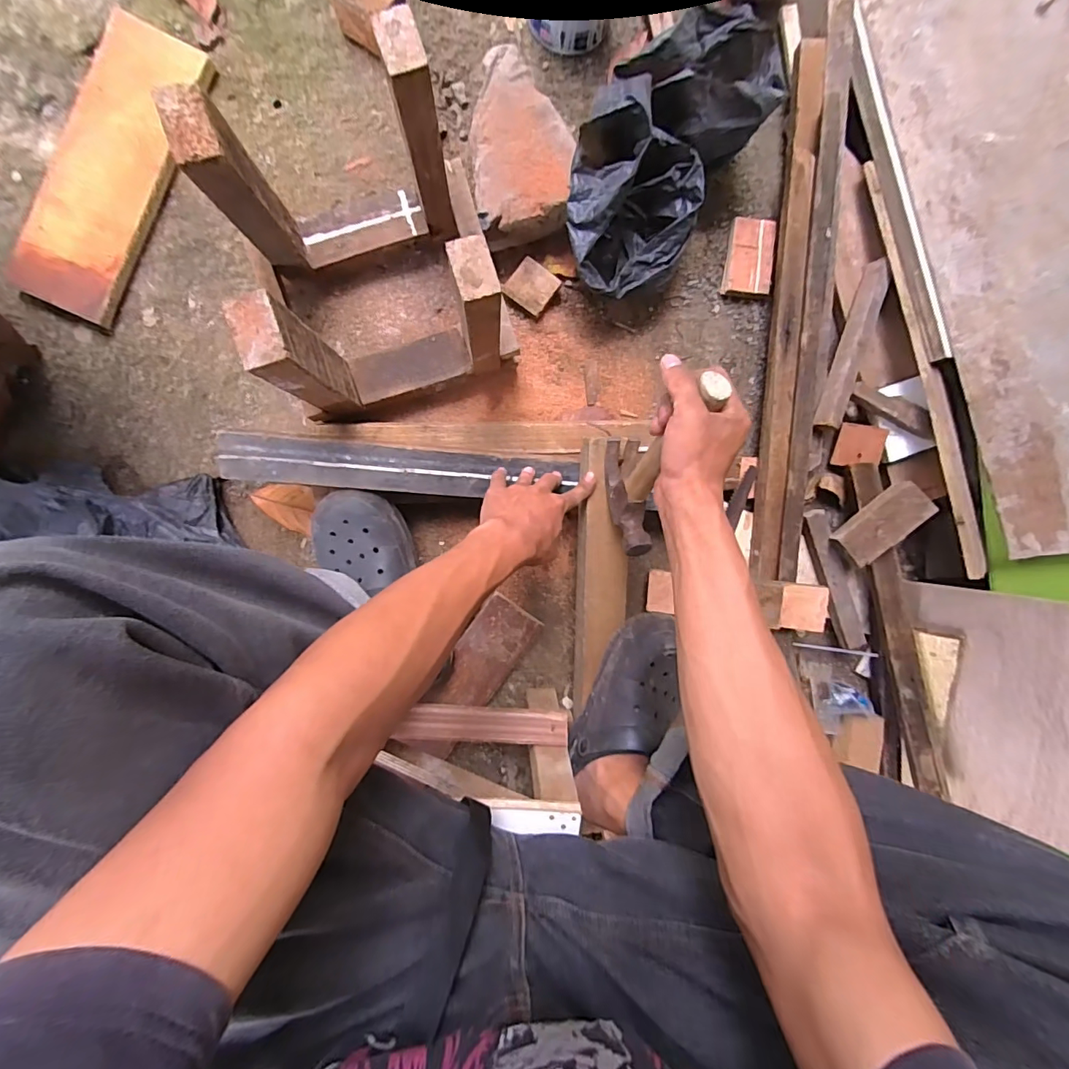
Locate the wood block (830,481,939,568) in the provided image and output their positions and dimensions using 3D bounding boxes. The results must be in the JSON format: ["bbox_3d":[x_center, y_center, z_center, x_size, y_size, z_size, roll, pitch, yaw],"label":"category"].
[{"bbox_3d":[0.462,-0.013,0.637,0.113,0.023,0.058,-43,79,17],"label":"wood block"}]

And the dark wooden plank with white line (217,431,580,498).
[{"bbox_3d":[-0.154,-0.077,0.570,0.403,0.018,0.056,2,95,-8],"label":"dark wooden plank with white line"}]

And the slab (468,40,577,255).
[{"bbox_3d":[-0.021,-0.477,0.608,0.112,0.071,0.202,-4,95,-5],"label":"slab"}]

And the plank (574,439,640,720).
[{"bbox_3d":[0.082,0.059,0.596,0.062,0.033,0.344,1,104,-5],"label":"plank"}]

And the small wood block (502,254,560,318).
[{"bbox_3d":[-0.004,-0.332,0.650,0.058,0.023,0.056,39,91,-7],"label":"small wood block"}]

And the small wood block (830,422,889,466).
[{"bbox_3d":[0.461,-0.125,0.681,0.058,0.016,0.062,16,91,24],"label":"small wood block"}]

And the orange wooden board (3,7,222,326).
[{"bbox_3d":[-0.518,-0.445,0.587,0.122,0.029,0.352,22,93,-7],"label":"orange wooden board"}]

